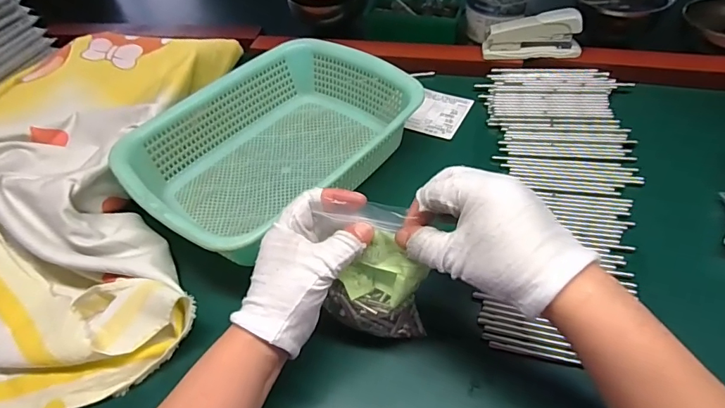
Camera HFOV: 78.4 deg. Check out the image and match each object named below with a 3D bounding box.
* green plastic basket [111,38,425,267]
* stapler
[{"bbox_3d":[-0.091,-0.068,0.503,0.224,0.079,0.311,32,59,29],"label":"green plastic basket"},{"bbox_3d":[0.230,-0.230,0.601,0.123,0.055,0.034,1,49,7],"label":"stapler"}]

